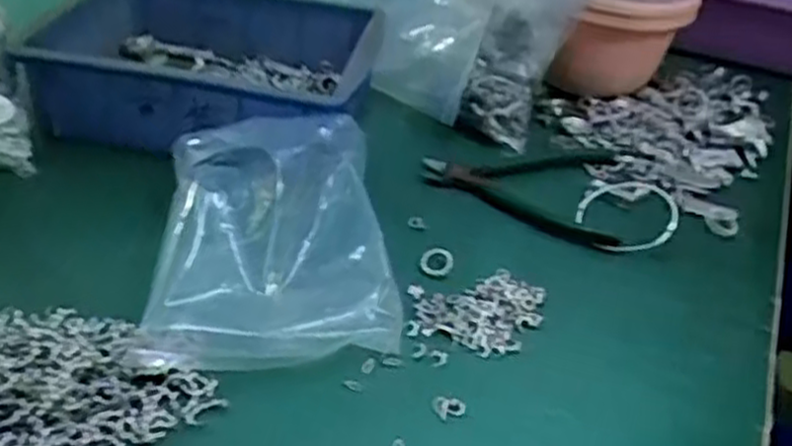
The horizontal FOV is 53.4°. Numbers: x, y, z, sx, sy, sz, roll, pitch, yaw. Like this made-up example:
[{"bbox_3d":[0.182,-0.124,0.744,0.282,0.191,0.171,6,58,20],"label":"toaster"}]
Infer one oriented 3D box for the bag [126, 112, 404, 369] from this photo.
[{"bbox_3d":[-0.069,0.005,0.464,0.139,0.064,0.175,1,36,-6],"label":"bag"}]

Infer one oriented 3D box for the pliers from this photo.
[{"bbox_3d":[0.085,-0.026,0.559,0.135,0.023,0.103,9,36,5],"label":"pliers"}]

